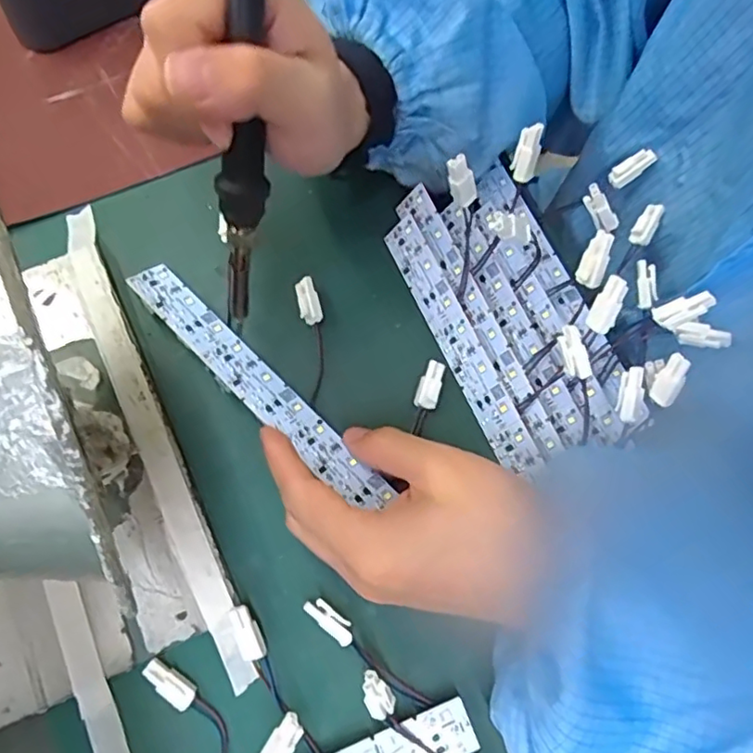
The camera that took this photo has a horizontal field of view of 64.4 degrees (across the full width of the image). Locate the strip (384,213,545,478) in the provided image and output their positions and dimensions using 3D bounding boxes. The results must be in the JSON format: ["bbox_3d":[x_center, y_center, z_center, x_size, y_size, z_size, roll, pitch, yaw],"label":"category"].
[{"bbox_3d":[0.044,-0.019,0.322,0.004,0.024,0.148,-12,70,-45],"label":"strip"}]

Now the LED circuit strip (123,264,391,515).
[{"bbox_3d":[-0.064,0.001,0.310,0.180,0.004,0.024,42,58,16],"label":"LED circuit strip"}]

